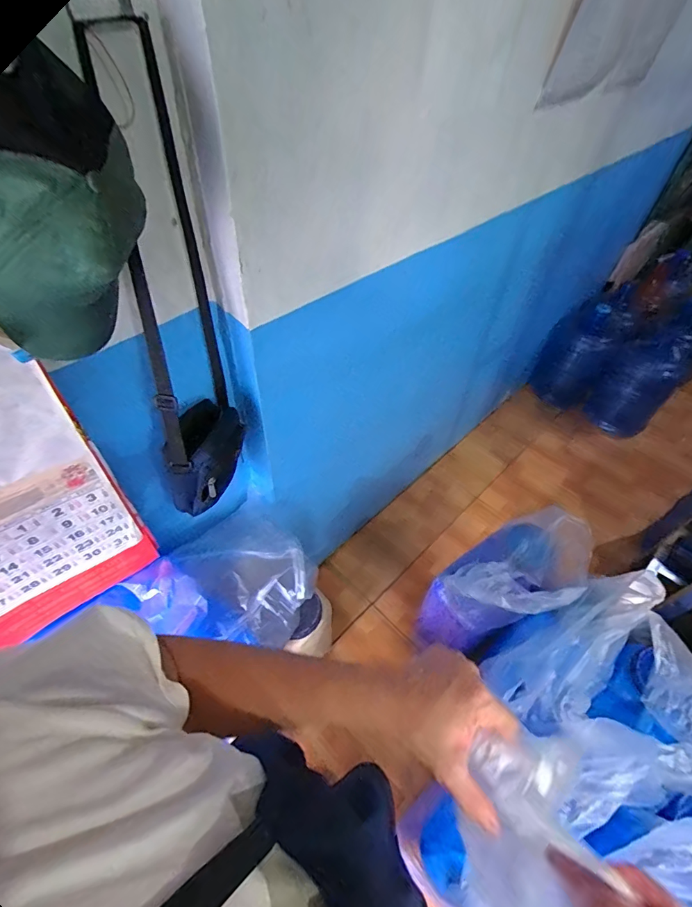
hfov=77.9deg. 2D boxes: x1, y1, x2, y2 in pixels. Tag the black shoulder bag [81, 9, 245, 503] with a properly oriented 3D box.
[{"bbox_3d":[-0.239,-0.153,0.586,0.085,0.604,0.181,7,51,3],"label":"black shoulder bag"}]

